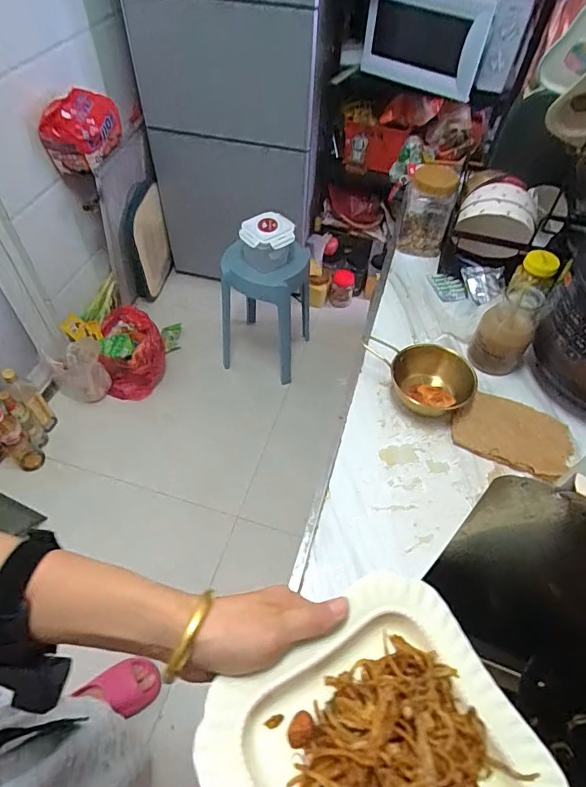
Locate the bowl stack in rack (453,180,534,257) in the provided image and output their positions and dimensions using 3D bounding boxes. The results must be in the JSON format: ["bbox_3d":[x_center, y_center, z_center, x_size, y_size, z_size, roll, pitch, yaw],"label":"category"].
[{"bbox_3d":[0.406,-0.341,0.933,0.142,0.126,0.093,27,55,14],"label":"bowl stack in rack"}]

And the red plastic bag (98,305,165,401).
[{"bbox_3d":[-0.588,-0.154,1.725,0.211,0.207,0.269,-10,54,-13],"label":"red plastic bag"}]

